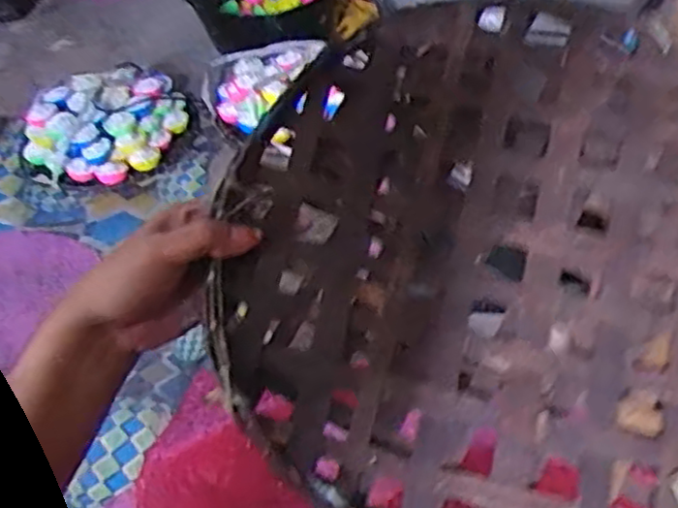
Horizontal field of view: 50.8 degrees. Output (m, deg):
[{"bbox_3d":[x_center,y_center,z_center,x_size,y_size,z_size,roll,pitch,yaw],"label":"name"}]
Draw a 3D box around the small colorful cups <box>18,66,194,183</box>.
[{"bbox_3d":[-0.462,-0.261,1.411,0.286,0.090,0.308,11,46,15],"label":"small colorful cups"}]

